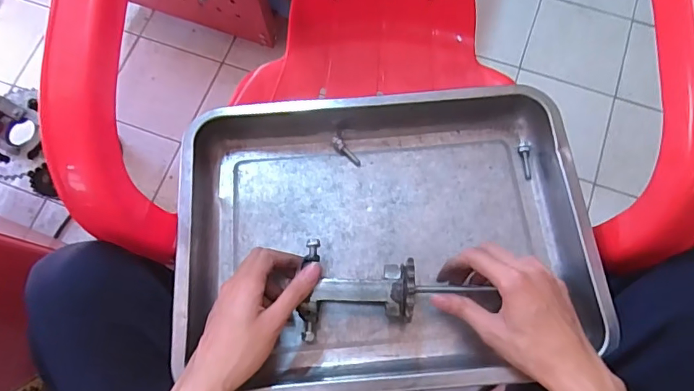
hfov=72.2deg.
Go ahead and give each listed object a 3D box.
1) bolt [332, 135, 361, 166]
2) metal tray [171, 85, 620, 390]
[{"bbox_3d":[-0.002,-0.049,0.526,0.012,0.009,0.044,-38,77,-10],"label":"bolt"},{"bbox_3d":[0.034,0.036,0.476,0.383,0.068,0.286,-5,73,-1],"label":"metal tray"}]

